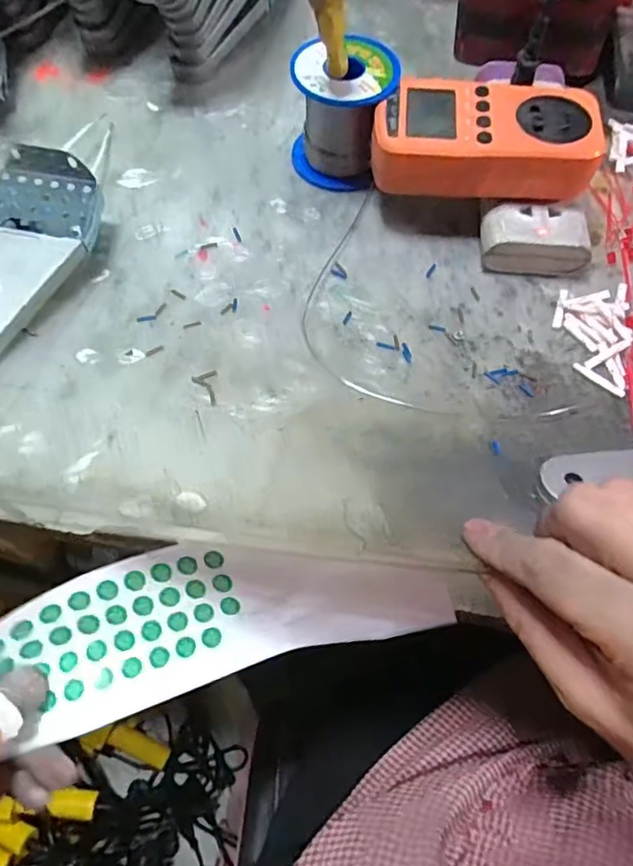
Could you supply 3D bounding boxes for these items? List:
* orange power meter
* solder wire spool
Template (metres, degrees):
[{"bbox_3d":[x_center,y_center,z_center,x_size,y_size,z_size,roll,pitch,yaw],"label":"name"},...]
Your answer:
[{"bbox_3d":[0.099,-0.176,0.347,0.128,0.033,0.065,4,64,1],"label":"orange power meter"},{"bbox_3d":[0.017,-0.206,0.375,0.064,0.065,0.070,4,63,1],"label":"solder wire spool"}]

